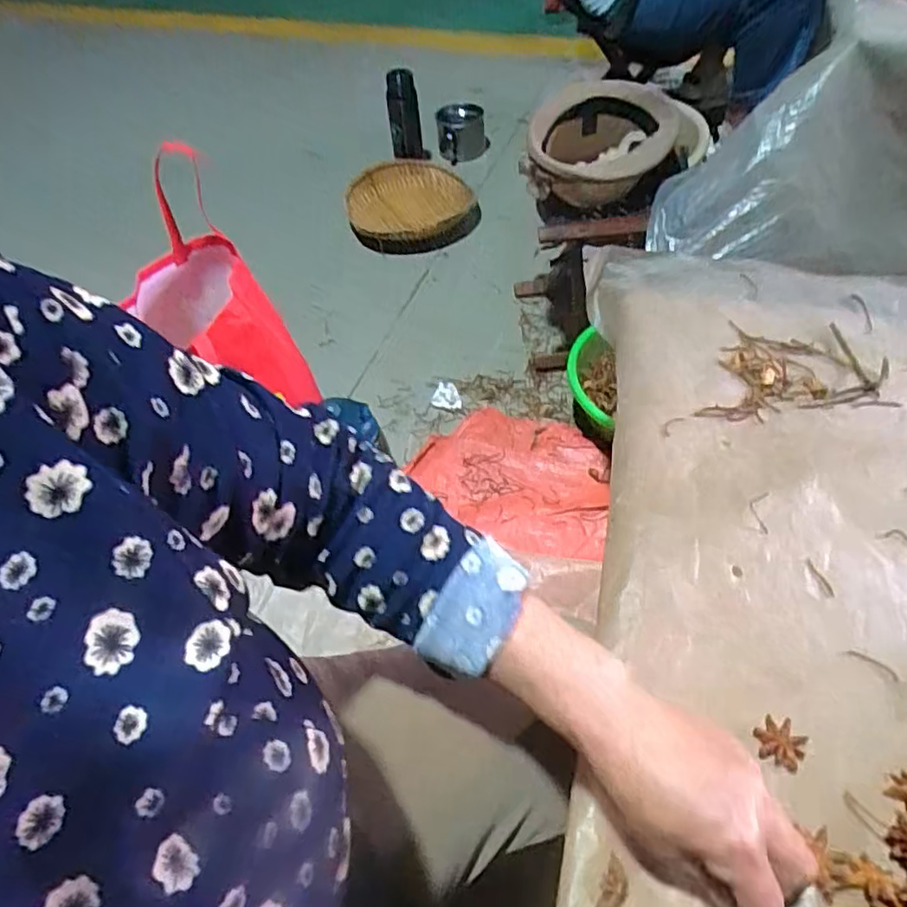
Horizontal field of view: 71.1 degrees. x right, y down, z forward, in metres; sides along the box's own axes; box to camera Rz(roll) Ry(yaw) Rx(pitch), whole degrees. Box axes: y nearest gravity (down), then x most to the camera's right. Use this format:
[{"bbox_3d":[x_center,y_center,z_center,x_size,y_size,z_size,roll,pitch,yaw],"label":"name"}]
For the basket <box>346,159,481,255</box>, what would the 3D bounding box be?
[{"bbox_3d":[-0.106,-0.633,1.615,0.316,0.071,0.324,-2,52,3],"label":"basket"}]

